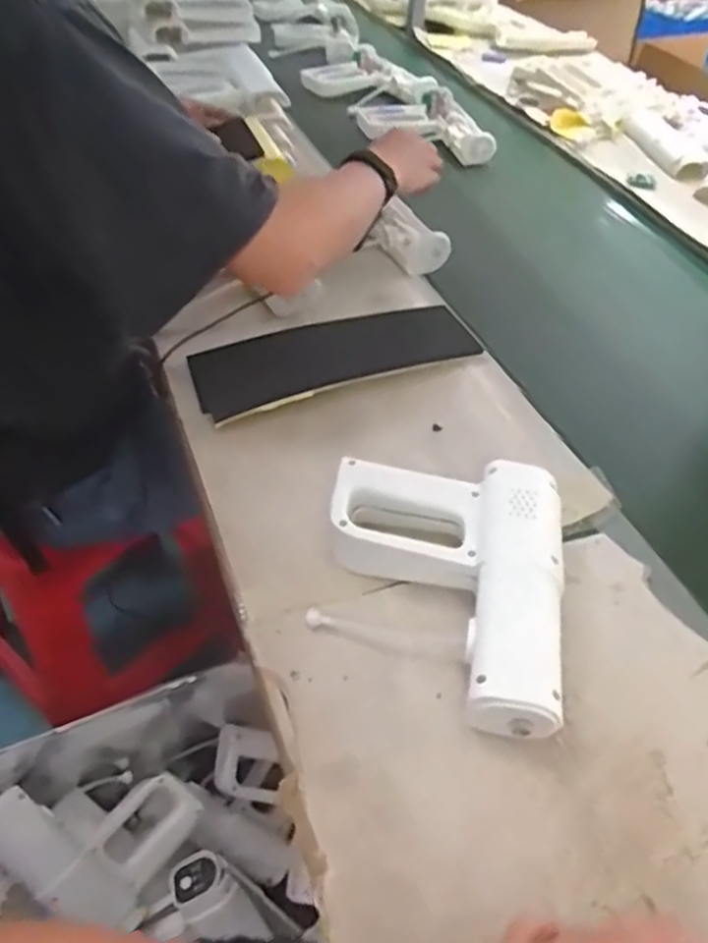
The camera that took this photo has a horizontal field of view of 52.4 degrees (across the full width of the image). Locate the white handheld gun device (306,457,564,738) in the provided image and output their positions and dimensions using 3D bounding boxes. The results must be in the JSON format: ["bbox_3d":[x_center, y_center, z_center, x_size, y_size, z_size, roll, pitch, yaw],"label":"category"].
[{"bbox_3d":[0.065,0.085,0.544,0.175,0.071,0.210,7,46,4],"label":"white handheld gun device"}]

